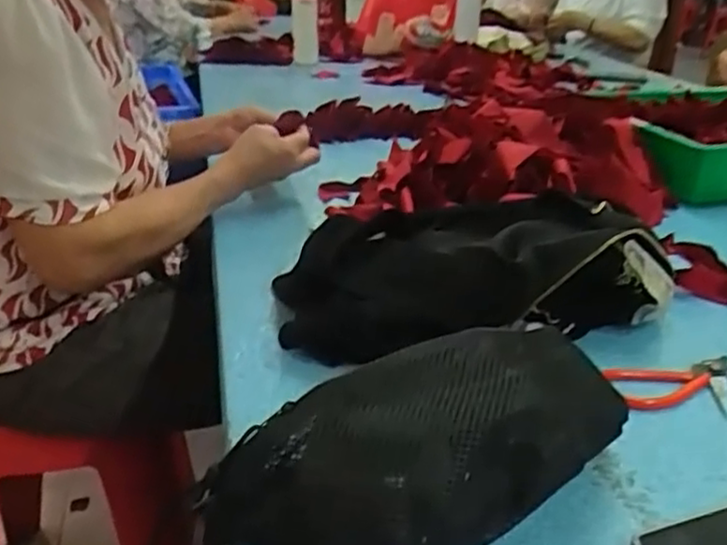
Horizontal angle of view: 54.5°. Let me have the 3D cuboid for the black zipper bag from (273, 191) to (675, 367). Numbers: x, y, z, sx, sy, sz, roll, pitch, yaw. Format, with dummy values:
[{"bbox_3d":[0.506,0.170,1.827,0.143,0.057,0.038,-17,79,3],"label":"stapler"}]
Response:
[{"bbox_3d":[0.095,-0.006,0.644,0.333,0.101,0.152,-2,25,-5],"label":"black zipper bag"}]

